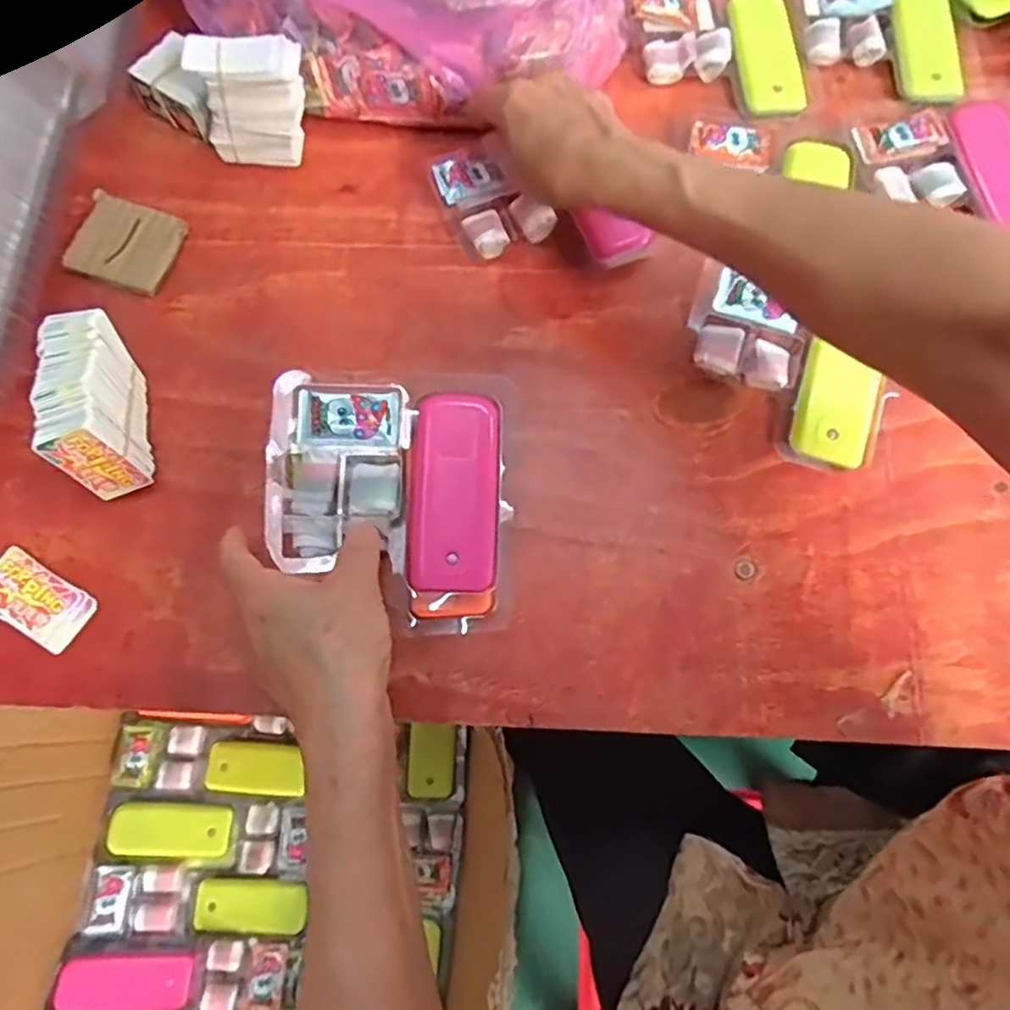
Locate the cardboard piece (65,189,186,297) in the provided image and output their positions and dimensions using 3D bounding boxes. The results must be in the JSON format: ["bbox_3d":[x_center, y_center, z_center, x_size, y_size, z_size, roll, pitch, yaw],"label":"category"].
[{"bbox_3d":[-0.247,-0.169,0.410,0.067,0.005,0.061,18,74,4],"label":"cardboard piece"}]

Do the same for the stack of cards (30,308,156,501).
[{"bbox_3d":[-0.225,-0.055,0.350,0.034,0.056,0.090,-12,74,-5],"label":"stack of cards"}]

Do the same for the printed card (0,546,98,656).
[{"bbox_3d":[-0.254,0.051,0.341,0.063,0.004,0.033,30,75,7],"label":"printed card"}]

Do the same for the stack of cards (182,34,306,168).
[{"bbox_3d":[-0.162,-0.261,0.407,0.072,0.066,0.039,1,73,-1],"label":"stack of cards"}]

